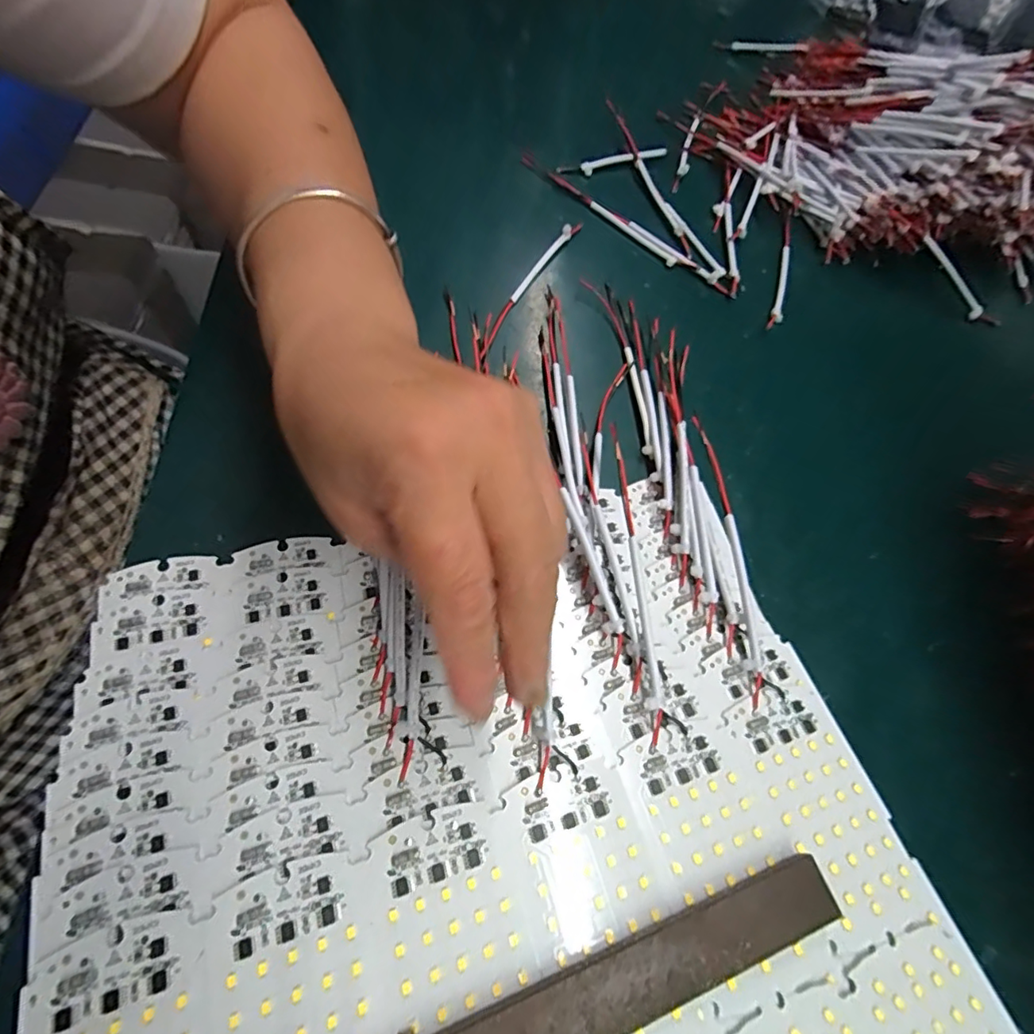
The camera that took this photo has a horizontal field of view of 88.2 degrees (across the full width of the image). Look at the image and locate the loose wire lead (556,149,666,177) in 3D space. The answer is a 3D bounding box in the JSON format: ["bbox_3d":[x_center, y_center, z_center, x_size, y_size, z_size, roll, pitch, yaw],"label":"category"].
[{"bbox_3d":[0.072,-0.269,0.405,0.092,0.008,0.009,-21,72,-14],"label":"loose wire lead"}]

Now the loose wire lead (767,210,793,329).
[{"bbox_3d":[0.196,-0.183,0.391,0.009,0.011,0.123,20,68,2],"label":"loose wire lead"}]

